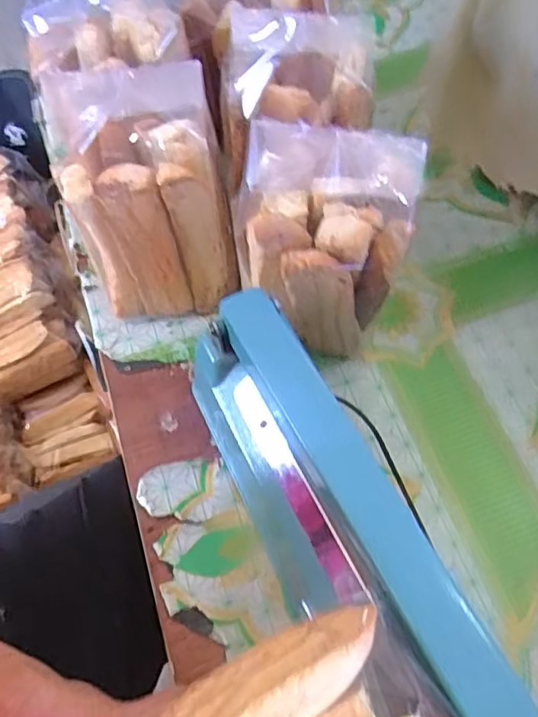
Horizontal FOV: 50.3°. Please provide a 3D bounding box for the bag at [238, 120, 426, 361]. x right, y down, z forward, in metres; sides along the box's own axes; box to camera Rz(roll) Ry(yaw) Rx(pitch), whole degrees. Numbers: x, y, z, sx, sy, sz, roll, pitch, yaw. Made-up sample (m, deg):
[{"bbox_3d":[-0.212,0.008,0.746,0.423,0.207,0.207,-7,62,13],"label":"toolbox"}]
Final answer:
[{"bbox_3d":[0.037,-0.061,0.390,0.113,0.182,0.057,2,60,8],"label":"bag"}]

